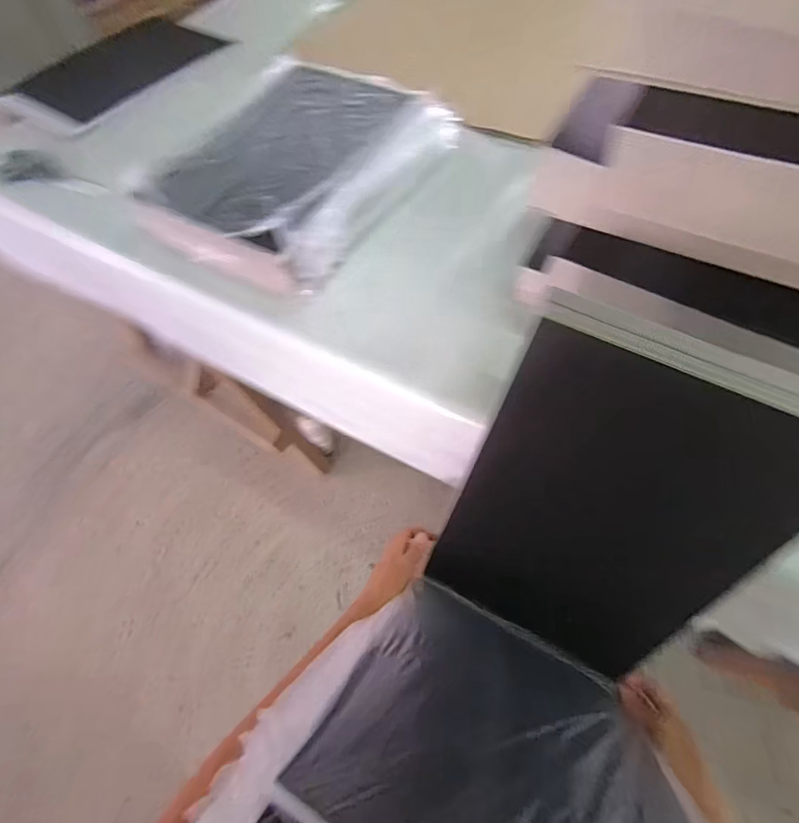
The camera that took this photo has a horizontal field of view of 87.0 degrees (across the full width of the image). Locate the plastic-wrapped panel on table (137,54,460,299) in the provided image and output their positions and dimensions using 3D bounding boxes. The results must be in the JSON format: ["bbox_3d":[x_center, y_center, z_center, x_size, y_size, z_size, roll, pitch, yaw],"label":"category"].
[{"bbox_3d":[-0.125,-0.346,0.601,0.246,0.085,0.402,31,67,17],"label":"plastic-wrapped panel on table"}]

